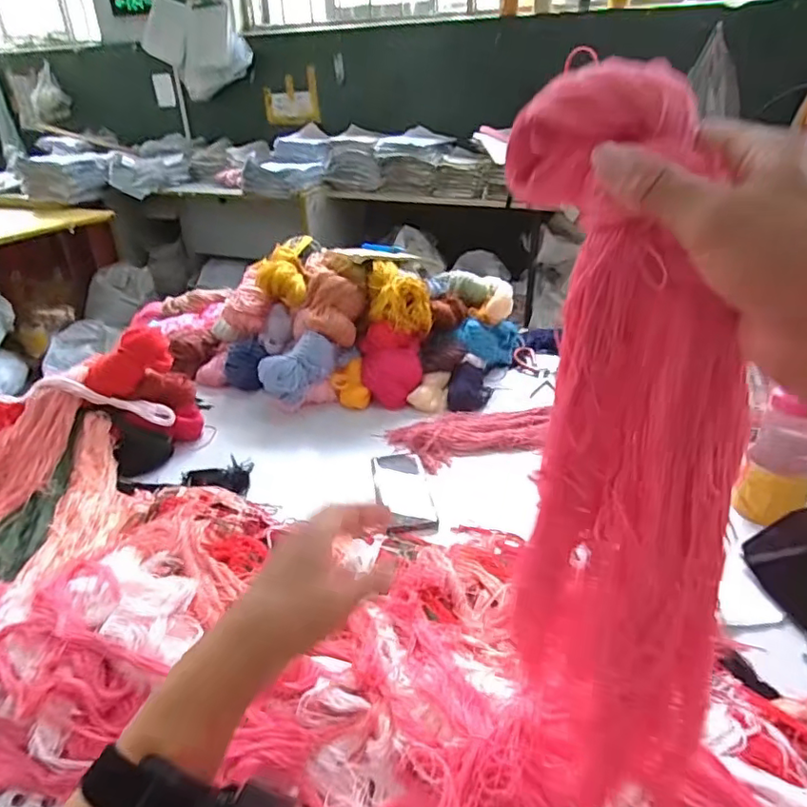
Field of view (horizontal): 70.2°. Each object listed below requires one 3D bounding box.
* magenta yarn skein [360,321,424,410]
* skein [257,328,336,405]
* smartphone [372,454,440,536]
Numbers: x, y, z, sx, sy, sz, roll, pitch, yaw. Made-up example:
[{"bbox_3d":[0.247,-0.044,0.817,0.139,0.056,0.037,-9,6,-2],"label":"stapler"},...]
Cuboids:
[{"bbox_3d":[-0.021,-0.073,1.047,0.110,0.125,0.093,-4,29,-4],"label":"magenta yarn skein"},{"bbox_3d":[-0.184,-0.063,1.006,0.134,0.090,0.071,-11,32,-15],"label":"skein"},{"bbox_3d":[0.000,0.125,0.817,0.074,0.016,0.166,-5,29,-7],"label":"smartphone"}]

